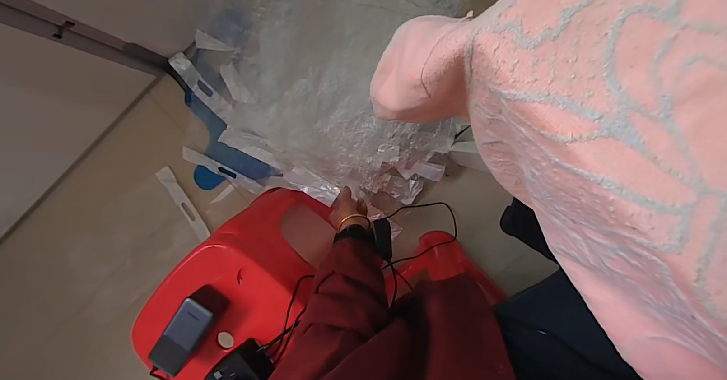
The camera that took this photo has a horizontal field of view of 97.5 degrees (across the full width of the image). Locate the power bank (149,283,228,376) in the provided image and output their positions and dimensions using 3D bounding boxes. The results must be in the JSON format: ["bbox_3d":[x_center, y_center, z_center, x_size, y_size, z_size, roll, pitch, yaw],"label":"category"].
[{"bbox_3d":[-0.278,0.227,0.513,0.057,0.057,0.134,34,99,1],"label":"power bank"}]

